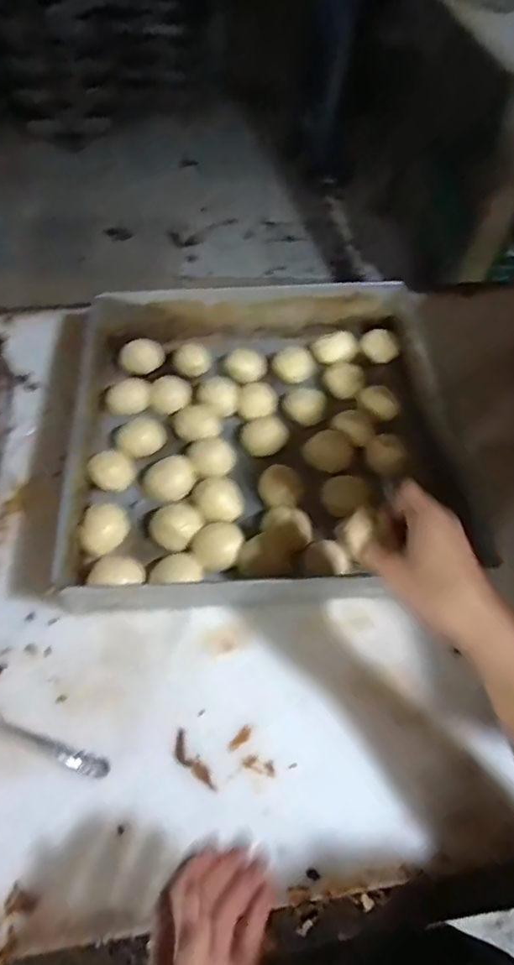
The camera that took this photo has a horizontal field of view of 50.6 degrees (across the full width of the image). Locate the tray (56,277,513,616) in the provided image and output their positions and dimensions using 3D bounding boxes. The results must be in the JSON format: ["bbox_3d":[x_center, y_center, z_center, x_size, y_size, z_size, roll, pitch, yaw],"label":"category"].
[{"bbox_3d":[0.009,-0.067,0.629,0.426,0.069,0.414,-4,57,-6],"label":"tray"}]

